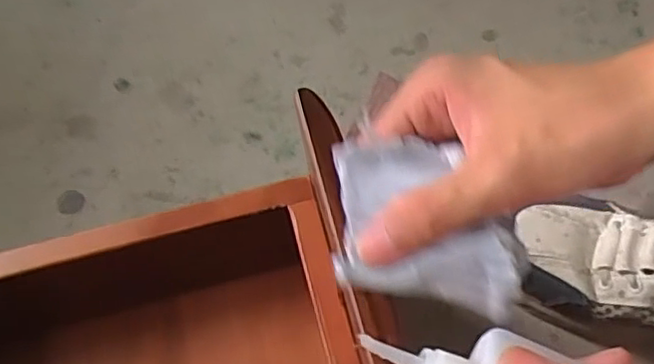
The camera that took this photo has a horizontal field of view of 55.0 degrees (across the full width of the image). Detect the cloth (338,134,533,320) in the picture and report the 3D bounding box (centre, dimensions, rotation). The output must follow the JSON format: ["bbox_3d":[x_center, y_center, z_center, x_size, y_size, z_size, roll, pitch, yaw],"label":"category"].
[{"bbox_3d":[0.039,0.017,0.250,0.070,0.021,0.064,2,62,-2],"label":"cloth"}]

